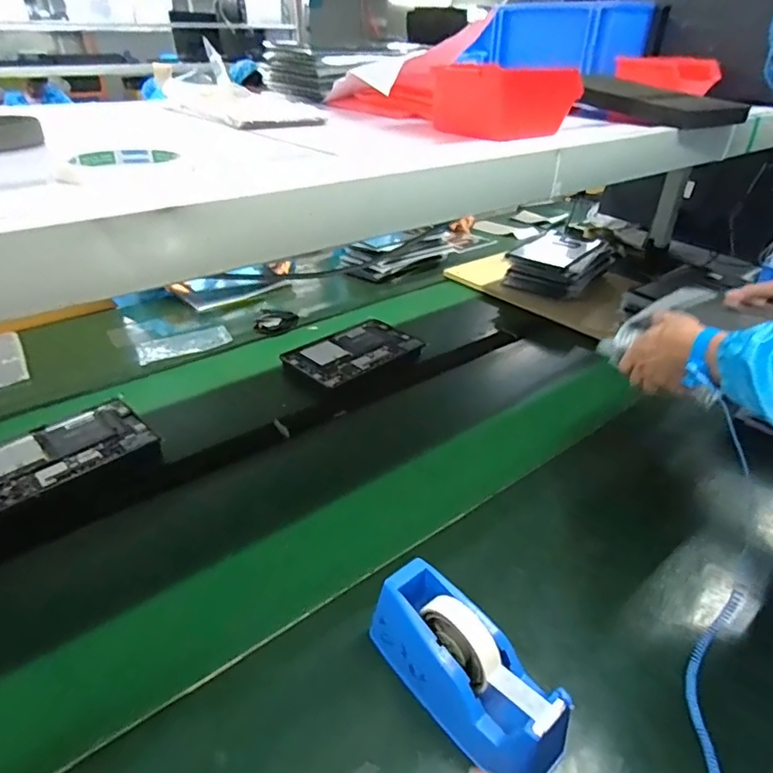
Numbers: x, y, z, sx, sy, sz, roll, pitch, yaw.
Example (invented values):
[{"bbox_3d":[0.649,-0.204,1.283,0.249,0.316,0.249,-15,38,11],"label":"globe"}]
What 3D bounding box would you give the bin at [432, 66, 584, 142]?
[{"bbox_3d":[0.134,-0.330,0.619,0.146,0.069,0.101,-13,35,-19],"label":"bin"}]

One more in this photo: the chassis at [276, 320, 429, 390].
[{"bbox_3d":[-0.064,-0.070,1.088,0.257,0.028,0.168,-25,40,-33],"label":"chassis"}]

